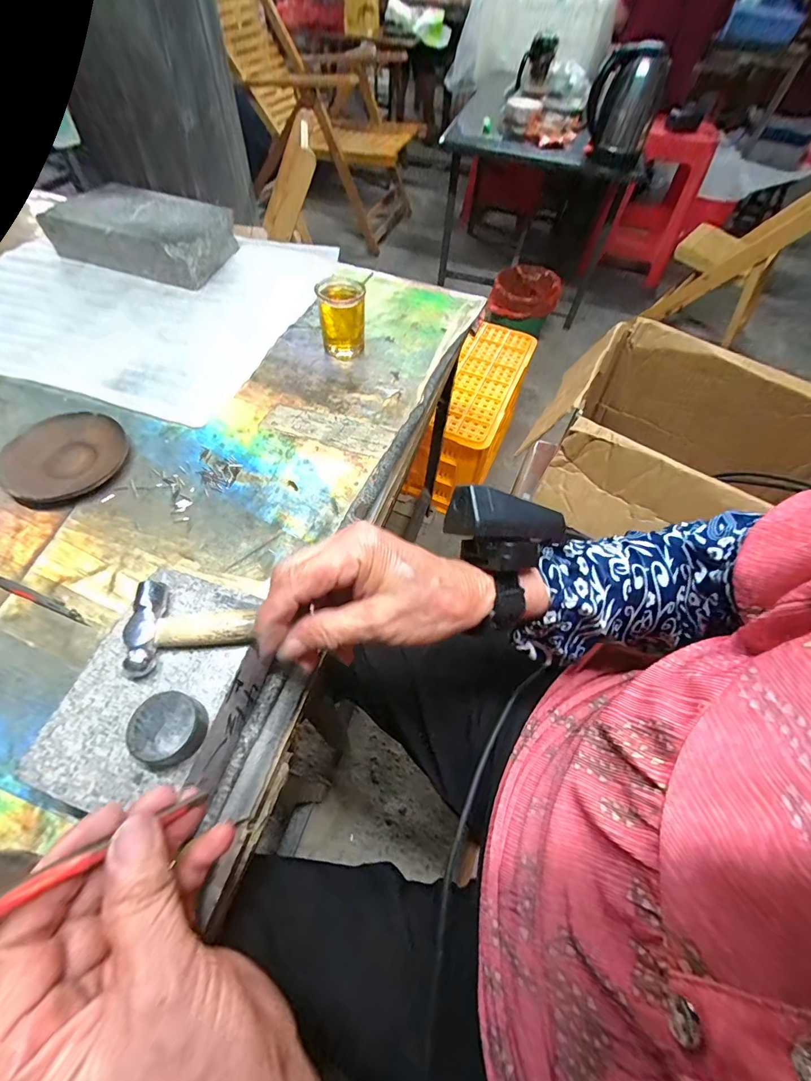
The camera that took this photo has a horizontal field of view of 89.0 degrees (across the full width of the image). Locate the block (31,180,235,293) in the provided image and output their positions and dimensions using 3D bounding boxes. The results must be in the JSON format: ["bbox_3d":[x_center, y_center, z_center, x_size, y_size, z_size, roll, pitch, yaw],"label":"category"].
[{"bbox_3d":[-0.405,-0.494,0.658,0.249,0.061,0.159,18,58,8],"label":"block"}]

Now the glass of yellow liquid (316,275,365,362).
[{"bbox_3d":[-0.082,-0.289,0.539,0.056,0.080,0.060,-5,57,-7],"label":"glass of yellow liquid"}]

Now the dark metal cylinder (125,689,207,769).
[{"bbox_3d":[-0.140,0.111,0.244,0.035,0.022,0.038,2,57,-4],"label":"dark metal cylinder"}]

